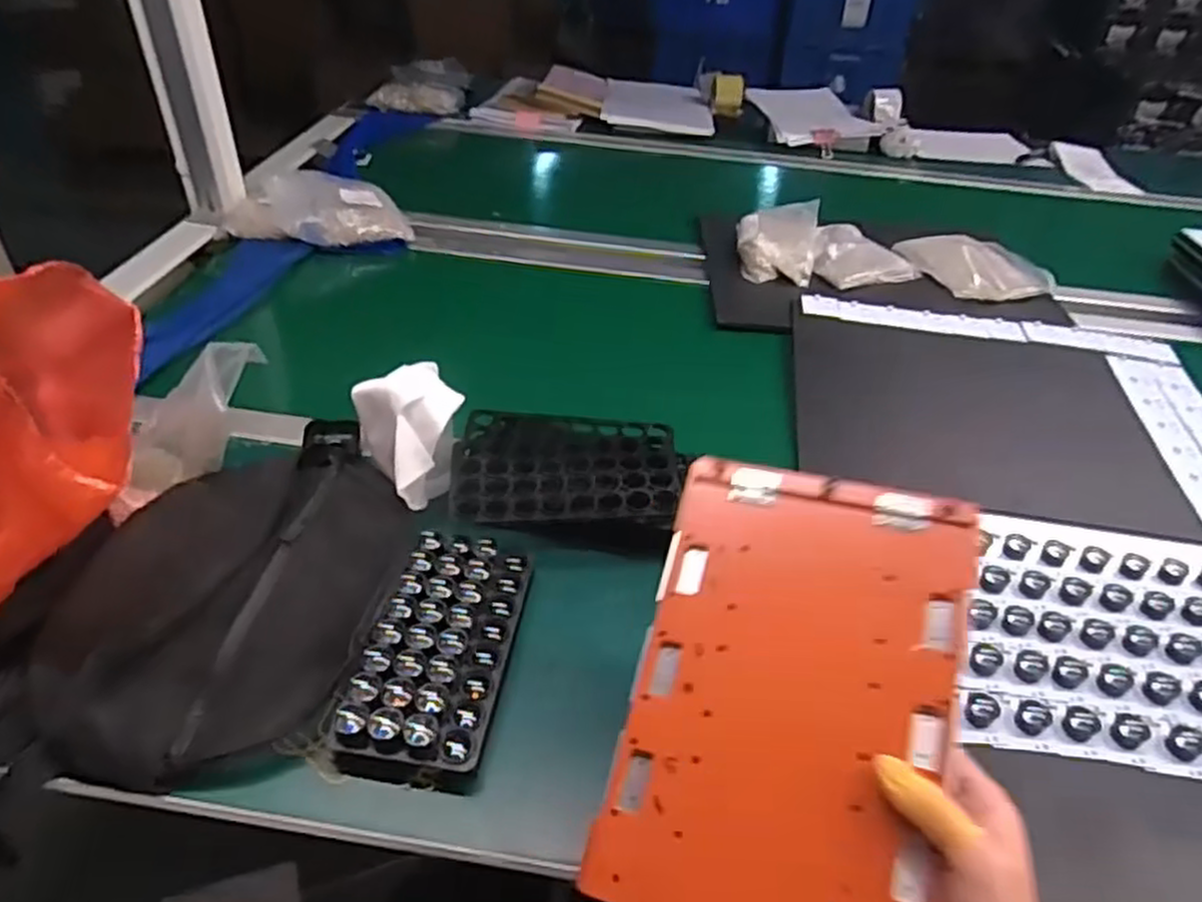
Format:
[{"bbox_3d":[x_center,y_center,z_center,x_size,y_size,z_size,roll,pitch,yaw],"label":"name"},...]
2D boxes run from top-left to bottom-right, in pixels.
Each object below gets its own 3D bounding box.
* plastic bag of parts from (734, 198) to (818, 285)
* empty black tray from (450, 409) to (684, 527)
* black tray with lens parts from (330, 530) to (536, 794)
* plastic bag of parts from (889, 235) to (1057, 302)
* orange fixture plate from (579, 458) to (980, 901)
[{"bbox_3d":[0.256,-0.303,1.093,0.118,0.067,0.141,7,40,4],"label":"plastic bag of parts"},{"bbox_3d":[-0.031,0.014,0.694,0.195,0.029,0.154,1,40,-3],"label":"empty black tray"},{"bbox_3d":[-0.117,0.146,0.570,0.099,0.034,0.192,9,40,5],"label":"black tray with lens parts"},{"bbox_3d":[0.540,-0.274,1.111,0.162,0.033,0.189,-11,42,-18],"label":"plastic bag of parts"},{"bbox_3d":[0.101,0.125,0.406,0.162,0.007,0.244,9,65,19],"label":"orange fixture plate"}]

